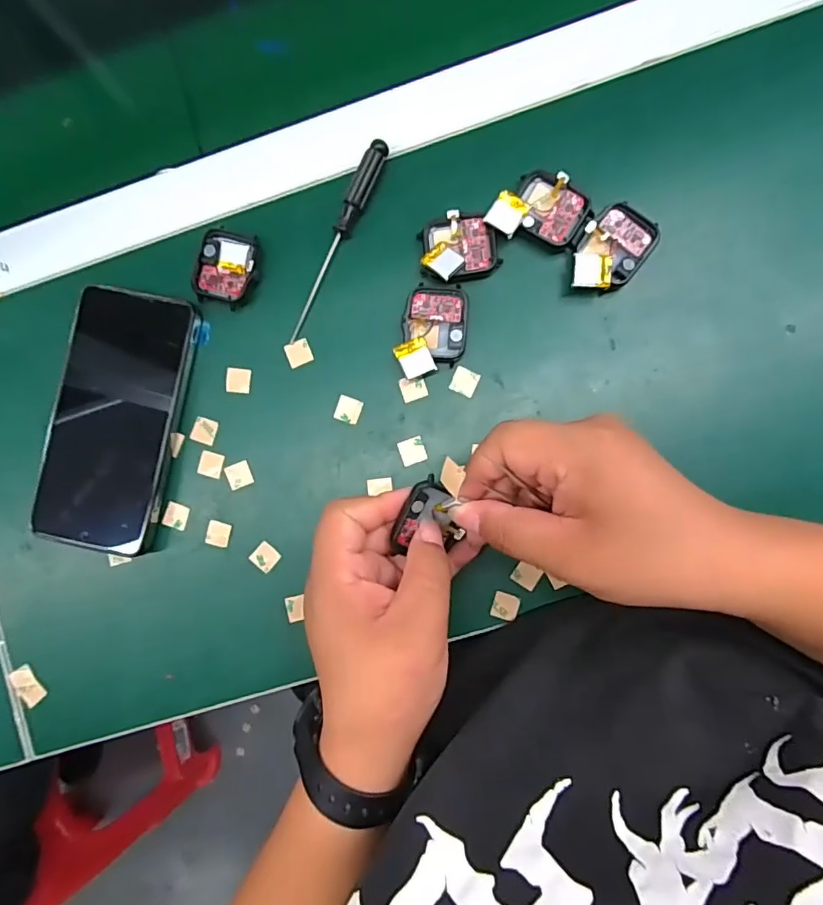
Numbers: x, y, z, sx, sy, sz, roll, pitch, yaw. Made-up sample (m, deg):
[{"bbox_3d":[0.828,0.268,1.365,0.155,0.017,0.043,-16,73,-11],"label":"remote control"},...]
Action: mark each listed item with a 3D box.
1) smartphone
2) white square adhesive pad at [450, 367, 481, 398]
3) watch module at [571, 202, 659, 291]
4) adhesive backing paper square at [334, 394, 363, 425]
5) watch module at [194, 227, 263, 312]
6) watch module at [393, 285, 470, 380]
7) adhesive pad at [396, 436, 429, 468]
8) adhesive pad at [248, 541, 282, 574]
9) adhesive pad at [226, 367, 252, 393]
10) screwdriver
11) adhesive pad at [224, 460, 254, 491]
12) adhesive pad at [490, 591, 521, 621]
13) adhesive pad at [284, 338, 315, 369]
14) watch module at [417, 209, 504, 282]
[{"bbox_3d":[-0.187,-0.021,0.327,0.077,0.017,0.160,12,88,4],"label":"smartphone"},{"bbox_3d":[0.033,-0.044,0.315,0.015,0.004,0.015,26,90,5],"label":"white square adhesive pad"},{"bbox_3d":[0.117,-0.118,0.303,0.037,0.019,0.056,38,91,5],"label":"watch module"},{"bbox_3d":[-0.039,-0.026,0.321,0.015,0.004,0.016,18,89,5],"label":"adhesive backing paper square"},{"bbox_3d":[-0.116,-0.116,0.325,0.038,0.009,0.045,16,89,5],"label":"watch module"},{"bbox_3d":[0.013,-0.072,0.313,0.039,0.016,0.057,13,89,4],"label":"watch module"},{"bbox_3d":[0.001,-0.001,0.318,0.016,0.004,0.016,-20,86,3],"label":"adhesive pad"},{"bbox_3d":[-0.093,0.066,0.323,0.016,0.004,0.016,37,90,5],"label":"adhesive pad"},{"bbox_3d":[-0.111,-0.046,0.327,0.015,0.004,0.015,3,88,4],"label":"adhesive pad"},{"bbox_3d":[-0.047,-0.131,0.319,0.012,0.016,0.129,27,90,5],"label":"screwdriver"},{"bbox_3d":[-0.109,0.015,0.325,0.015,0.004,0.015,-23,86,3],"label":"adhesive pad"},{"bbox_3d":[0.057,0.093,0.311,0.016,0.004,0.015,16,89,5],"label":"adhesive pad"},{"bbox_3d":[-0.072,-0.063,0.325,0.016,0.004,0.015,-24,86,3],"label":"adhesive pad"},{"bbox_3d":[0.028,-0.124,0.311,0.045,0.018,0.040,-15,87,3],"label":"watch module"}]

